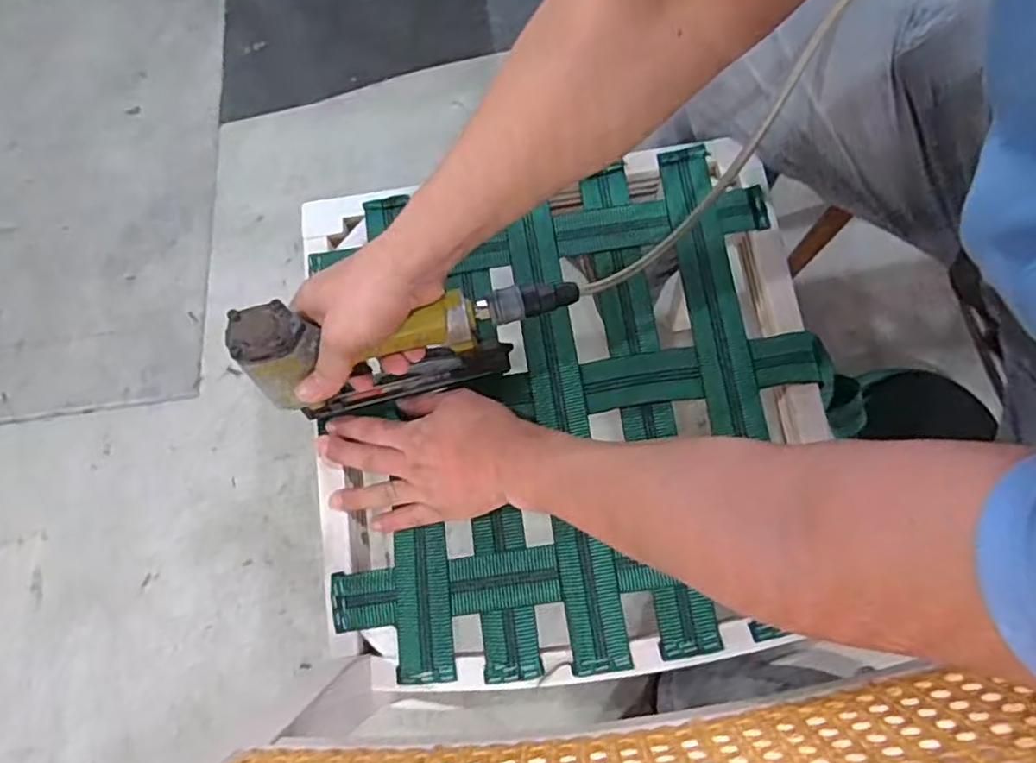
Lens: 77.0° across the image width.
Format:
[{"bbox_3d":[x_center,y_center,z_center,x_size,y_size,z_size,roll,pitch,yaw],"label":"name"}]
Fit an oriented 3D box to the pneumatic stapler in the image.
[{"bbox_3d":[-0.077,-0.037,0.511,0.241,0.118,0.063,-16,75,-3],"label":"pneumatic stapler"}]

